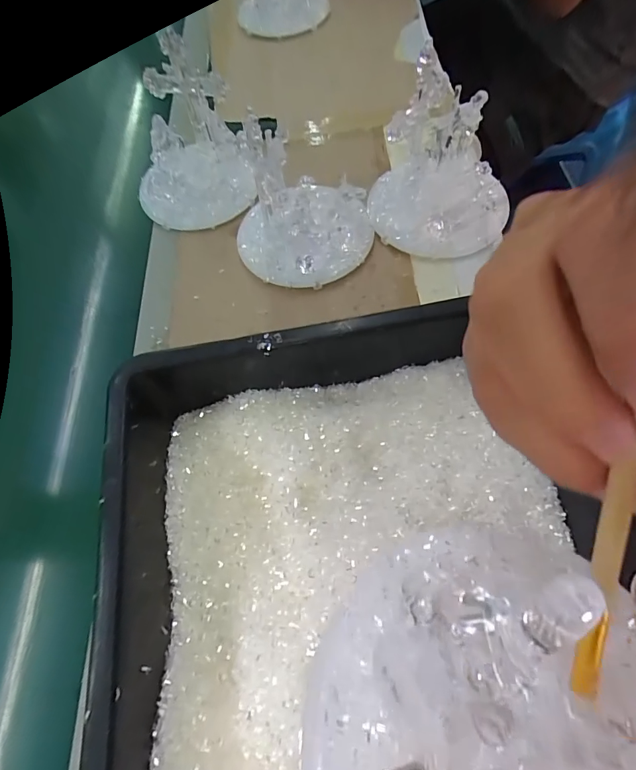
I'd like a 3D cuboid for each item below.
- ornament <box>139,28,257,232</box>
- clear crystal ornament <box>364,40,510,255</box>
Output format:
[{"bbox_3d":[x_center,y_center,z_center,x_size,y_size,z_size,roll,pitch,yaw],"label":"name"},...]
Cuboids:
[{"bbox_3d":[-0.130,-0.228,0.401,0.120,0.106,0.120,-20,63,-3],"label":"ornament"},{"bbox_3d":[0.107,-0.189,0.355,0.124,0.118,0.107,1,64,8],"label":"clear crystal ornament"}]

